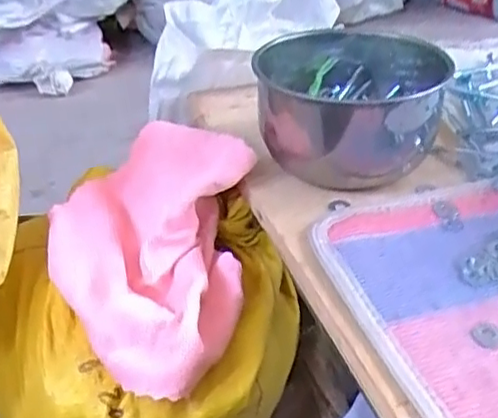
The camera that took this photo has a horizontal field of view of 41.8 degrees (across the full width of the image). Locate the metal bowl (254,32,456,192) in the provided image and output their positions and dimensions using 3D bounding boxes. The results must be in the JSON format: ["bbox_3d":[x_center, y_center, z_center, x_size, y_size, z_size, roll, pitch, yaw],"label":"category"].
[{"bbox_3d":[0.096,-0.107,0.634,0.161,0.083,0.196,-6,34,-8],"label":"metal bowl"}]

